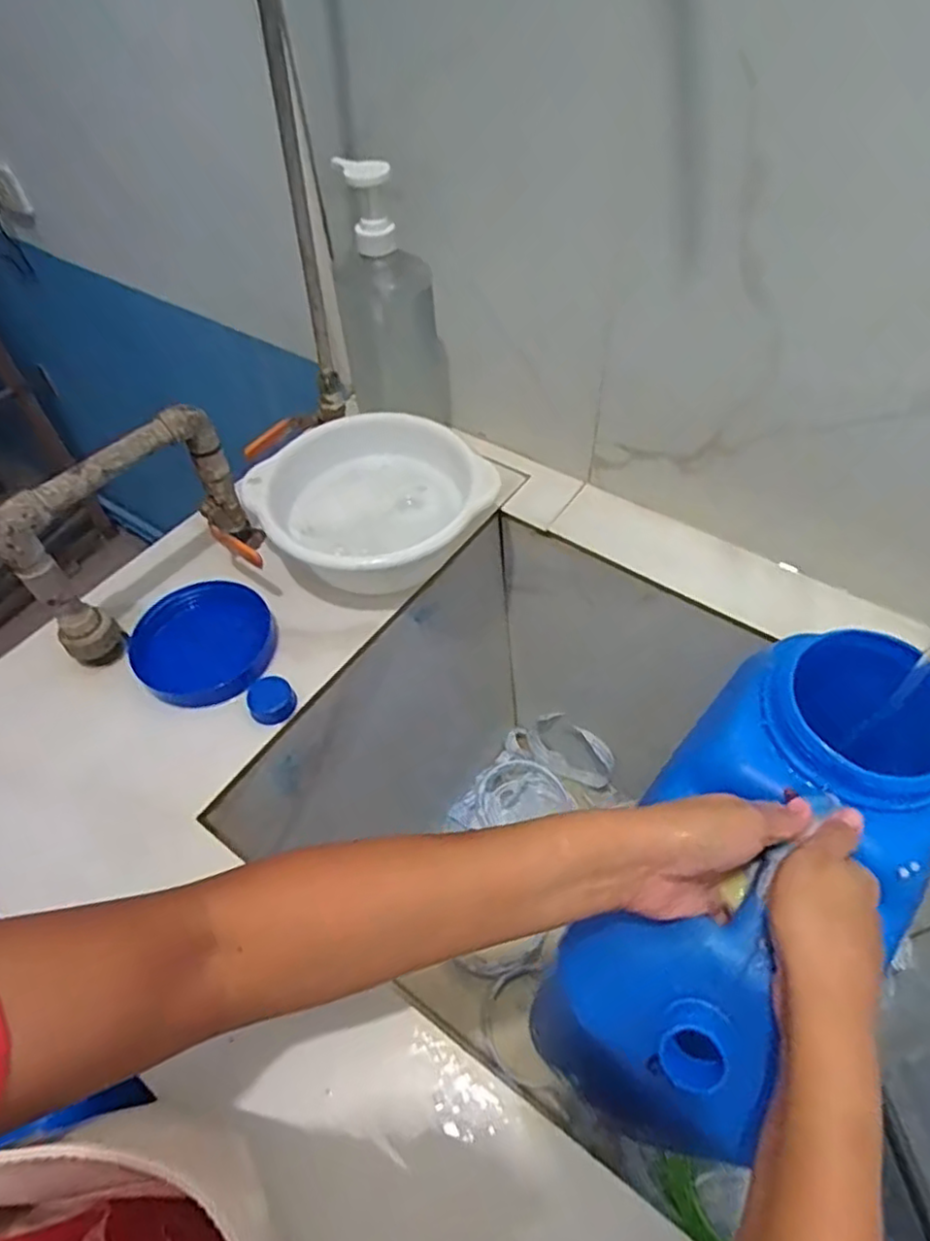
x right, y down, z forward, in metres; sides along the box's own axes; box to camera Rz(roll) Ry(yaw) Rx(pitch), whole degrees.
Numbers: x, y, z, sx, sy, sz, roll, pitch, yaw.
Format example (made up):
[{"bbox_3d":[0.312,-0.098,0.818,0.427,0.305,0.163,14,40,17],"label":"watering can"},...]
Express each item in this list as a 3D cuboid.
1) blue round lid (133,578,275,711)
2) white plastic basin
[{"bbox_3d":[-0.231,0.021,0.606,0.119,0.025,0.121,-2,53,2],"label":"blue round lid"},{"bbox_3d":[-0.090,-0.106,0.656,0.201,0.085,0.203,-2,53,2],"label":"white plastic basin"}]

